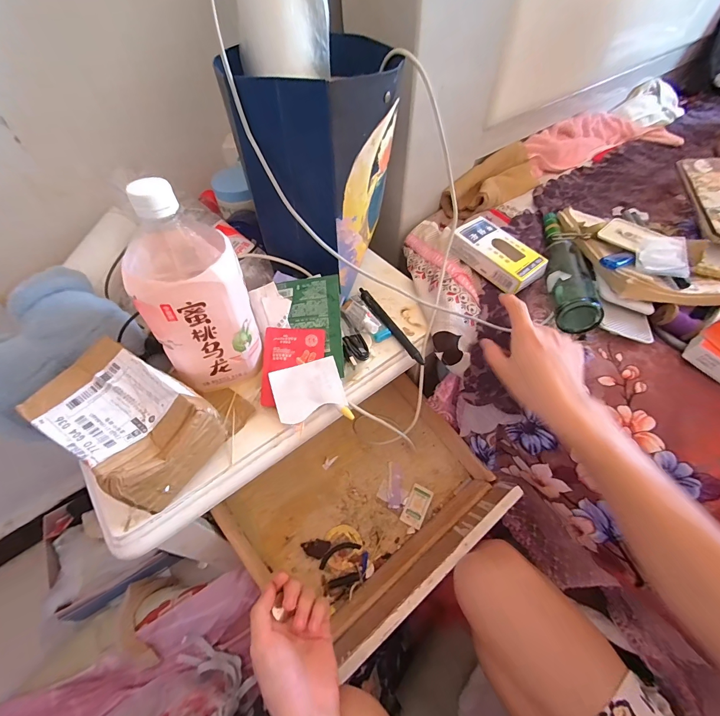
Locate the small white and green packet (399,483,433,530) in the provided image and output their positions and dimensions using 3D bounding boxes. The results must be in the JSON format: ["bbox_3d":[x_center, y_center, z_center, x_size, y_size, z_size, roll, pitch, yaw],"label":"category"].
[{"bbox_3d":[0.087,0.226,0.533,0.032,0.004,0.058,26,68,12],"label":"small white and green packet"}]

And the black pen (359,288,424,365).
[{"bbox_3d":[0.036,-0.046,0.443,0.015,0.010,0.142,-26,57,-18],"label":"black pen"}]

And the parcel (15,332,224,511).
[{"bbox_3d":[-0.205,0.056,0.318,0.131,0.071,0.098,28,58,20],"label":"parcel"}]

